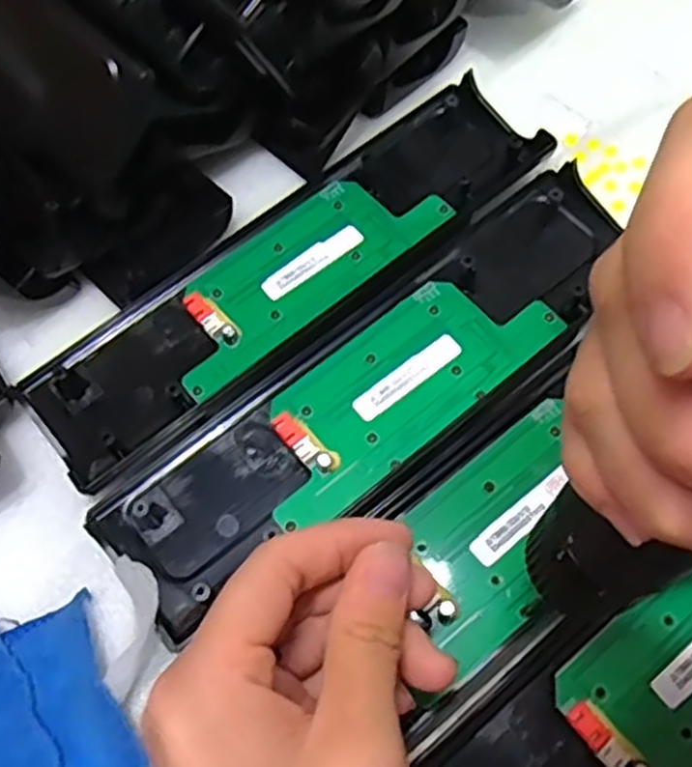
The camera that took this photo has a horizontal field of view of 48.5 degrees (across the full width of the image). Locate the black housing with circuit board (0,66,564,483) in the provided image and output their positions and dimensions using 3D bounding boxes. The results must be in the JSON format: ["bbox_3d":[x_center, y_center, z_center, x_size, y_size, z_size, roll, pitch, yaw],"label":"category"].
[{"bbox_3d":[-0.023,-0.055,0.327,0.243,0.016,0.065,-38,67,-14],"label":"black housing with circuit board"}]

